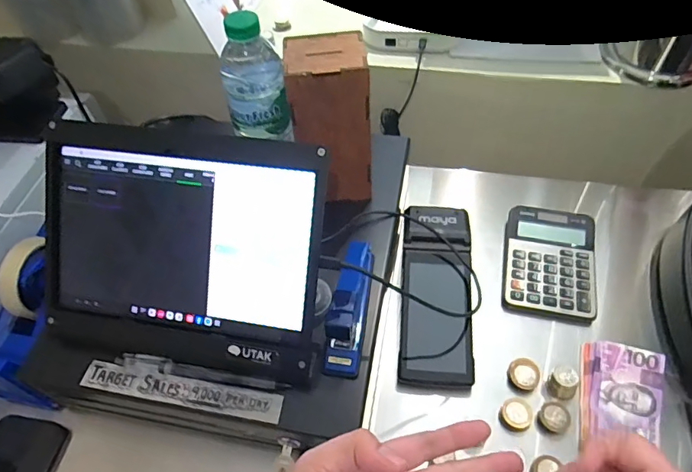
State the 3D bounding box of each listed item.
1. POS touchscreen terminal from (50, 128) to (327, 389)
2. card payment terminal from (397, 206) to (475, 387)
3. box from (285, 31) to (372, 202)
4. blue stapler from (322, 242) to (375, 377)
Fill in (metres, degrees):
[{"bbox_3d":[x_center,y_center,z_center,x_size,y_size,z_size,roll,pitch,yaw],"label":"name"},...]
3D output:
[{"bbox_3d":[-0.148,0.013,0.437,0.262,0.143,0.165,9,55,11],"label":"POS touchscreen terminal"},{"bbox_3d":[0.105,0.064,0.561,0.083,0.051,0.217,3,54,7],"label":"card payment terminal"},{"bbox_3d":[-0.017,-0.118,0.497,0.082,0.155,0.071,-2,54,3],"label":"box"},{"bbox_3d":[0.006,0.061,0.456,0.031,0.057,0.133,6,55,9],"label":"blue stapler"}]

